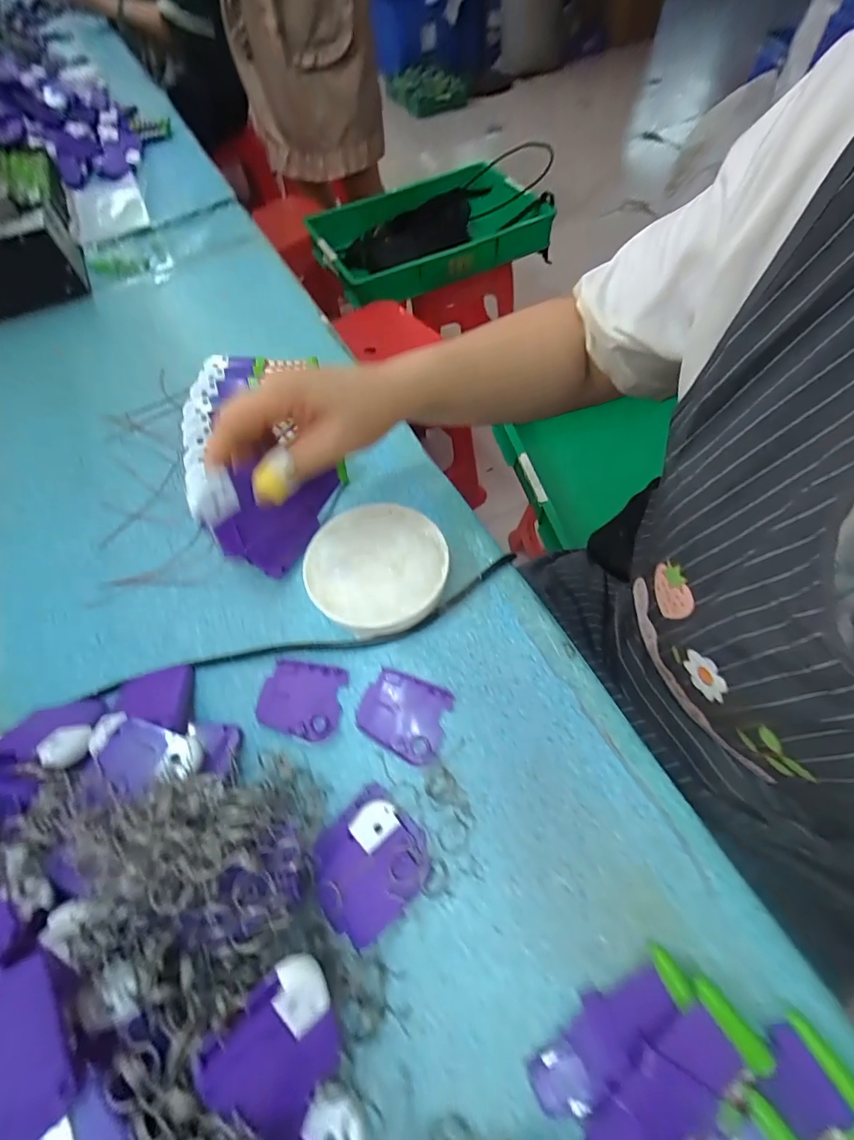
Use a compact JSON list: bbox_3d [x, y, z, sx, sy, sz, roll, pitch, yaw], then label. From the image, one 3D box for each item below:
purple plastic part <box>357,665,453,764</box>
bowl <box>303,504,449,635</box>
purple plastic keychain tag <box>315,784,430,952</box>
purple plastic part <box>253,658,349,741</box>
[{"bbox_3d":[-0.016,0.097,0.296,0.058,0.004,0.049,18,65,13],"label":"purple plastic part"},{"bbox_3d":[-0.038,0.000,0.338,0.102,0.028,0.105,-1,62,3],"label":"bowl"},{"bbox_3d":[-0.035,0.169,0.251,0.060,0.011,0.062,40,71,21],"label":"purple plastic keychain tag"},{"bbox_3d":[-0.088,0.089,0.305,0.056,0.004,0.049,7,63,7],"label":"purple plastic part"}]

